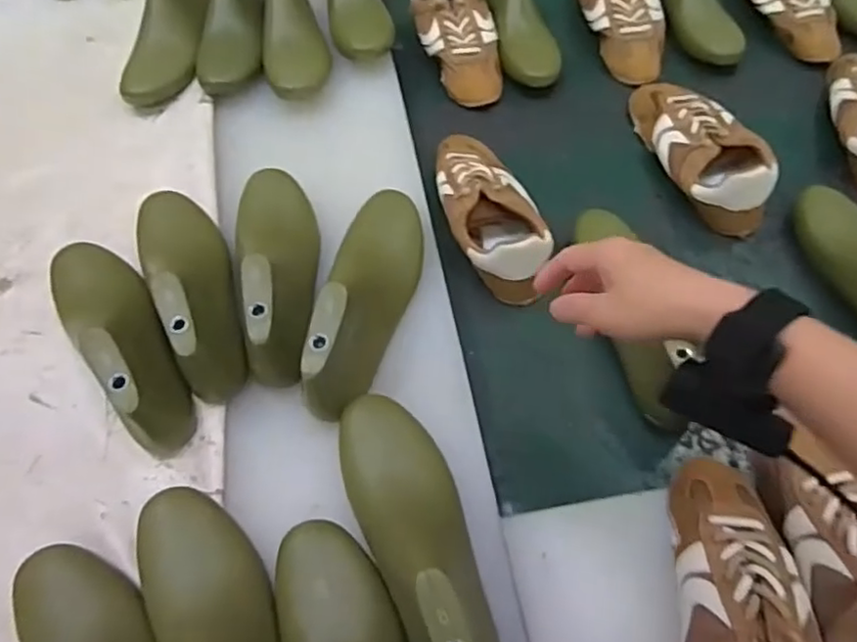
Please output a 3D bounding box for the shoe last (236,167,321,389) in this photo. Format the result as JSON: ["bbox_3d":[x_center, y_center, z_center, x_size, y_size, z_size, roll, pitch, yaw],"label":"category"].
[{"bbox_3d":[-0.148,-0.062,0.620,0.076,0.074,0.247,-8,59,0],"label":"shoe last"}]

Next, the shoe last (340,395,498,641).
[{"bbox_3d":[-0.005,0.158,0.481,0.075,0.095,0.234,-22,60,-9],"label":"shoe last"}]

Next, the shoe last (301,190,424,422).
[{"bbox_3d":[-0.055,-0.027,0.605,0.074,0.094,0.248,5,60,7],"label":"shoe last"}]

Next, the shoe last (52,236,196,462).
[{"bbox_3d":[-0.287,0.011,0.595,0.062,0.091,0.249,-32,62,-15],"label":"shoe last"}]

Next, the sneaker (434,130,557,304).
[{"bbox_3d":[0.065,-0.128,0.721,0.097,0.067,0.229,-11,59,-2],"label":"sneaker"}]

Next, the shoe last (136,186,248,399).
[{"bbox_3d":[-0.229,-0.051,0.618,0.076,0.080,0.237,-26,61,-11],"label":"shoe last"}]

